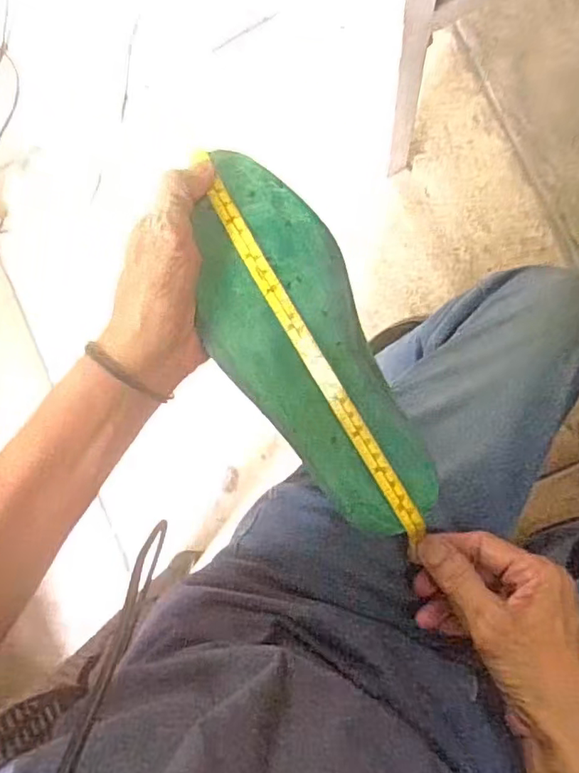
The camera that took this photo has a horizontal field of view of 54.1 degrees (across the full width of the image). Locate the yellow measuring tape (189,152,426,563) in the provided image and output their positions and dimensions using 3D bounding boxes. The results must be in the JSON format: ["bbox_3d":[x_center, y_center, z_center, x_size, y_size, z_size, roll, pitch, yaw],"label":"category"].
[{"bbox_3d":[0.016,-0.017,0.346,0.014,0.011,0.249,-30,90,7],"label":"yellow measuring tape"}]

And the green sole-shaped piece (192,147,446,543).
[{"bbox_3d":[0.006,-0.023,0.351,0.088,0.022,0.242,-26,91,7],"label":"green sole-shaped piece"}]

